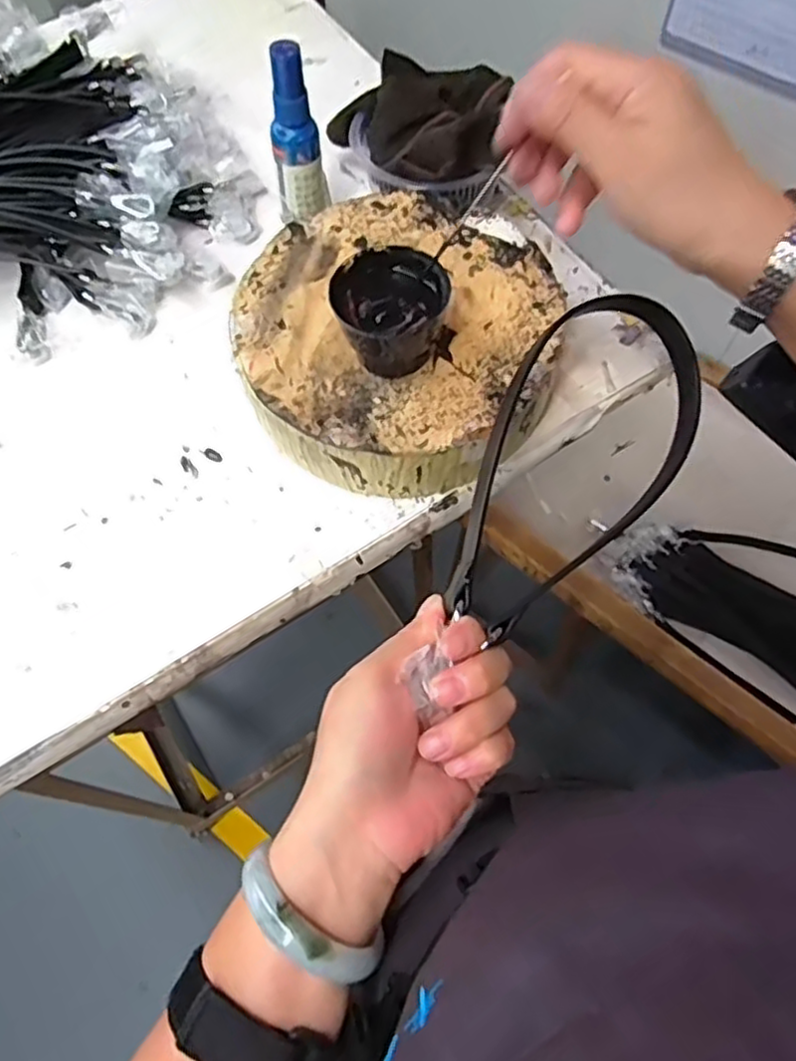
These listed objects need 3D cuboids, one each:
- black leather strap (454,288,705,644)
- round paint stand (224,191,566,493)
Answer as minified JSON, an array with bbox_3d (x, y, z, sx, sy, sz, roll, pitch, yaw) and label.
[{"bbox_3d":[0.087,-0.038,0.353,0.099,0.017,0.198,42,72,-2],"label":"black leather strap"},{"bbox_3d":[0.000,-0.129,0.429,0.189,0.096,0.192,-1,64,1],"label":"round paint stand"}]

